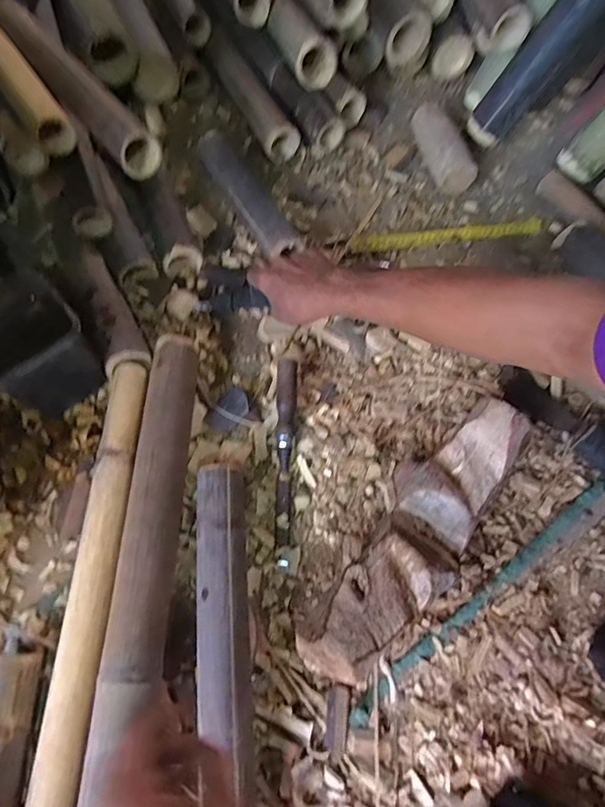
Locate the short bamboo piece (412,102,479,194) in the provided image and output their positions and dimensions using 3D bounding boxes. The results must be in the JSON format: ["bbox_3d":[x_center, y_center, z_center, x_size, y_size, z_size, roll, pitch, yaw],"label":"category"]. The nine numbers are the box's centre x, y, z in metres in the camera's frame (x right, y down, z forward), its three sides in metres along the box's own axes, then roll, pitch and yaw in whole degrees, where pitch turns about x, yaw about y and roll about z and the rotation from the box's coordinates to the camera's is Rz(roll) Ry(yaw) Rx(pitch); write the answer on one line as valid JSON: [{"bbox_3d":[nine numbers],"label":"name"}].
[{"bbox_3d":[0.229,-0.424,0.751,0.053,0.073,0.166,-12,67,-6],"label":"short bamboo piece"}]

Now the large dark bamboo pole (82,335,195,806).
[{"bbox_3d":[-0.150,0.217,0.423,0.050,0.042,0.633,0,64,-1],"label":"large dark bamboo pole"}]

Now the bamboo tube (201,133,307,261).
[{"bbox_3d":[-0.085,-0.311,0.684,0.056,0.053,0.274,-26,69,-12],"label":"bamboo tube"}]

